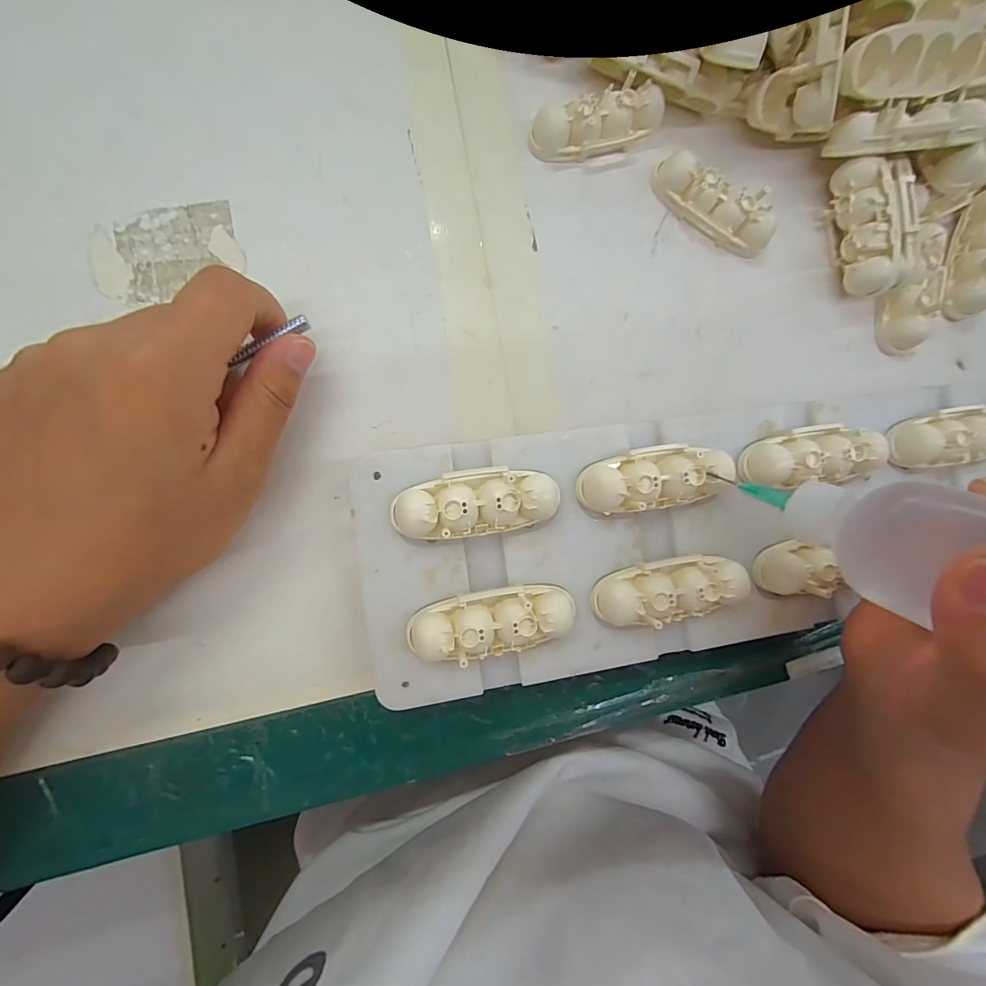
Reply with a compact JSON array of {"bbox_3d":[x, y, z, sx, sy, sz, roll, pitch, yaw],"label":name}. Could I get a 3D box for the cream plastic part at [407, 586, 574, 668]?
[{"bbox_3d":[0.001,0.049,0.166,0.062,0.016,0.023,-6,90,-8],"label":"cream plastic part"}]

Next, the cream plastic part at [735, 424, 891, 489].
[{"bbox_3d":[0.137,-0.016,0.186,0.059,0.016,0.024,-9,91,-8],"label":"cream plastic part"}]

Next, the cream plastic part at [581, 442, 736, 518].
[{"bbox_3d":[0.066,-0.006,0.177,0.060,0.016,0.024,-8,90,-8],"label":"cream plastic part"}]

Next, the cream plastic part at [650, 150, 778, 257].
[{"bbox_3d":[0.104,-0.135,0.204,0.062,0.016,0.021,23,86,-7],"label":"cream plastic part"}]

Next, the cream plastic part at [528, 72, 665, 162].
[{"bbox_3d":[0.047,-0.168,0.196,0.059,0.016,0.022,-21,92,-8],"label":"cream plastic part"}]

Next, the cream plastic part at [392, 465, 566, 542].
[{"bbox_3d":[-0.006,0.003,0.167,0.062,0.015,0.024,-6,90,-8],"label":"cream plastic part"}]

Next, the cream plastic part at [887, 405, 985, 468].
[{"bbox_3d":[0.207,-0.025,0.195,0.054,0.018,0.024,-9,91,-8],"label":"cream plastic part"}]

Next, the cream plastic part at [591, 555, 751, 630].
[{"bbox_3d":[0.072,0.039,0.177,0.060,0.016,0.024,-8,91,-8],"label":"cream plastic part"}]

